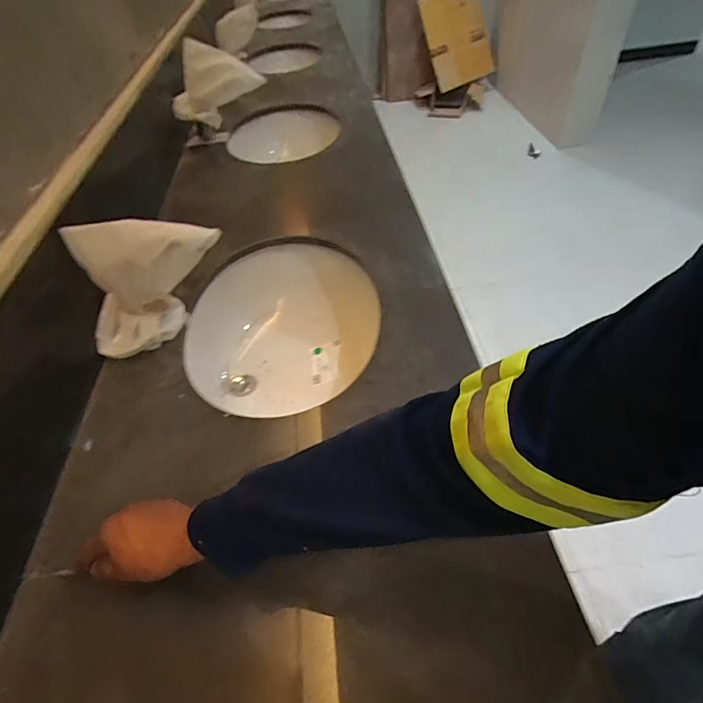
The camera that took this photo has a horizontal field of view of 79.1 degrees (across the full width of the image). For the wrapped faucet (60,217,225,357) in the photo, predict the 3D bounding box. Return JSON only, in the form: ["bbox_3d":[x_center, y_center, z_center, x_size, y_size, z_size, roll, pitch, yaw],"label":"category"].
[{"bbox_3d":[-0.298,-0.100,0.645,0.216,0.184,0.087,-12,50,-10],"label":"wrapped faucet"}]

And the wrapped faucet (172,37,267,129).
[{"bbox_3d":[-0.352,-0.696,1.119,0.241,0.179,0.059,-4,48,3],"label":"wrapped faucet"}]

